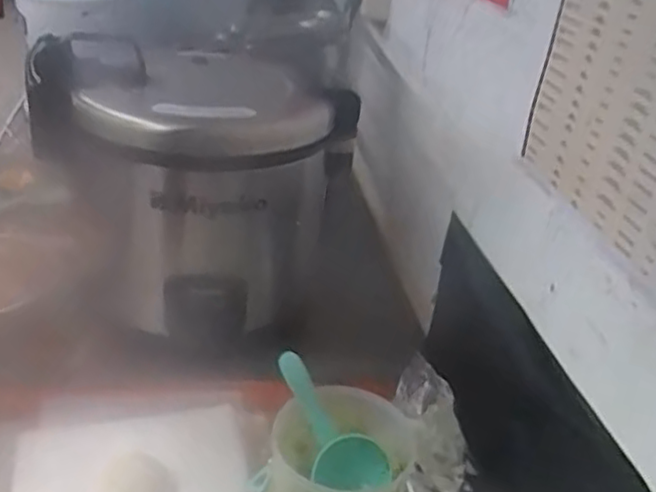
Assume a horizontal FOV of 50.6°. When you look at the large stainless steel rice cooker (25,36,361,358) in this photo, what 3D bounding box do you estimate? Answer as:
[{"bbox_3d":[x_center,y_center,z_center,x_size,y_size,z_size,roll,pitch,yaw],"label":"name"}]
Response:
[{"bbox_3d":[-0.174,-0.098,0.996,0.357,0.324,0.289,17,31,17],"label":"large stainless steel rice cooker"}]

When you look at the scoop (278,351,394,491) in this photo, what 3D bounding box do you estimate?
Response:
[{"bbox_3d":[-0.006,0.214,0.818,0.187,0.079,0.043,54,42,4],"label":"scoop"}]

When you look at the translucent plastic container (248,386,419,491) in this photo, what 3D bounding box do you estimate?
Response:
[{"bbox_3d":[0.004,0.262,0.813,0.176,0.123,0.146,9,29,4],"label":"translucent plastic container"}]

